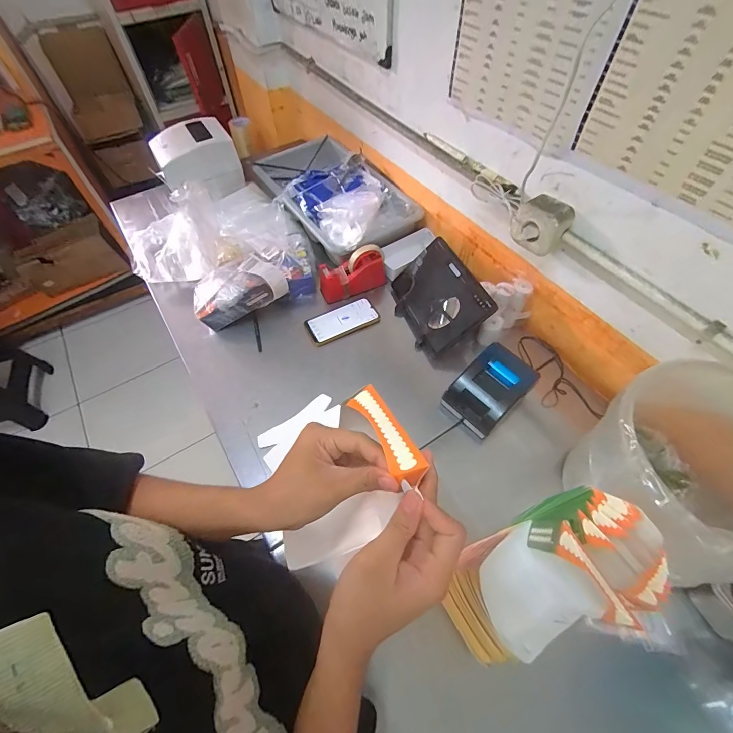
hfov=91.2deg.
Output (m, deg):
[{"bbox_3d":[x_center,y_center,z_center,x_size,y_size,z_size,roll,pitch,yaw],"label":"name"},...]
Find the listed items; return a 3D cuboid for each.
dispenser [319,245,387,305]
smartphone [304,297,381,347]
[{"bbox_3d":[-0.036,-0.232,0.877,0.163,0.089,0.058,-21,59,-12],"label":"dispenser"},{"bbox_3d":[-0.057,-0.107,0.859,0.173,0.015,0.086,-23,60,-13],"label":"smartphone"}]

